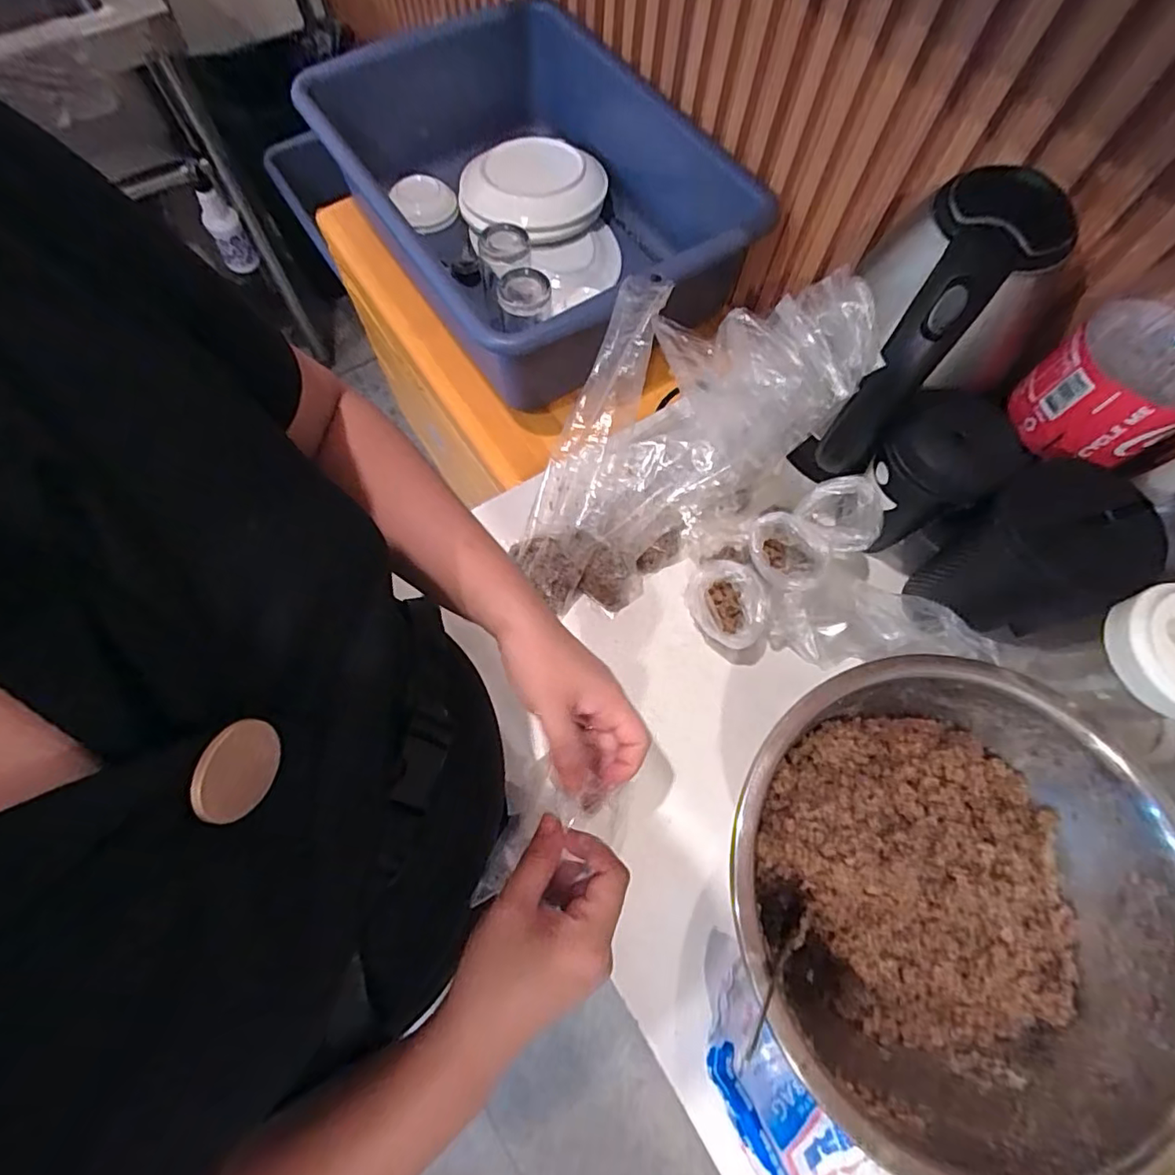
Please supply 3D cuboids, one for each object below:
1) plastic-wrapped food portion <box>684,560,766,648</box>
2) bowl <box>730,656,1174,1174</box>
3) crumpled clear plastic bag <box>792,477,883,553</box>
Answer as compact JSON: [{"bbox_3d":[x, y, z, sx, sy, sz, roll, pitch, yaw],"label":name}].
[{"bbox_3d":[0.112,0.017,0.471,0.063,0.056,0.057,25,70,8],"label":"plastic-wrapped food portion"},{"bbox_3d":[0.239,0.203,0.376,0.247,0.097,0.277,21,69,6],"label":"bowl"},{"bbox_3d":[0.203,-0.059,0.443,0.064,0.044,0.045,30,70,10],"label":"crumpled clear plastic bag"}]

